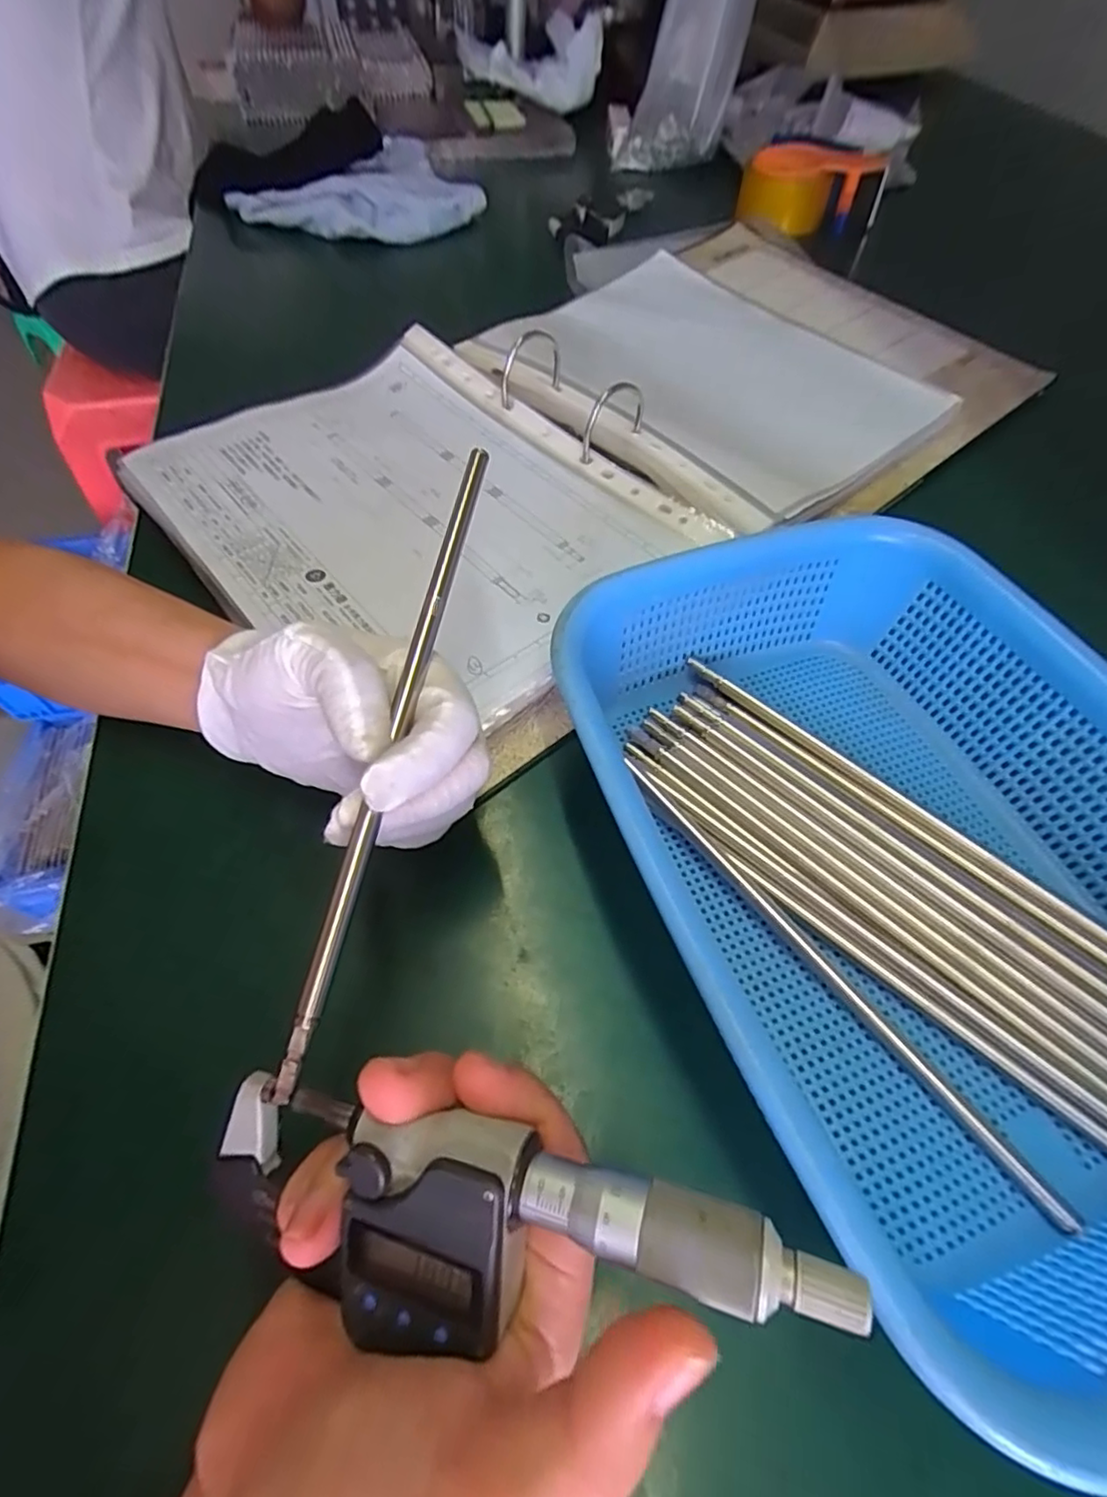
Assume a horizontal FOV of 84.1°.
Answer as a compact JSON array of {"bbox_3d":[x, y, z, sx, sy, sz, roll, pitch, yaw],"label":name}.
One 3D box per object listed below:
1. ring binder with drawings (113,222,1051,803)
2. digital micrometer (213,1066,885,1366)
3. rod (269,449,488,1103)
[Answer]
[{"bbox_3d":[0.056,-0.246,0.442,0.611,0.041,0.337,-37,66,-21],"label":"ring binder with drawings"},{"bbox_3d":[-0.015,0.111,0.147,0.158,0.026,0.048,-4,90,13],"label":"digital micrometer"},{"bbox_3d":[-0.053,-0.010,0.210,0.009,0.012,0.229,10,70,6],"label":"rod"}]

